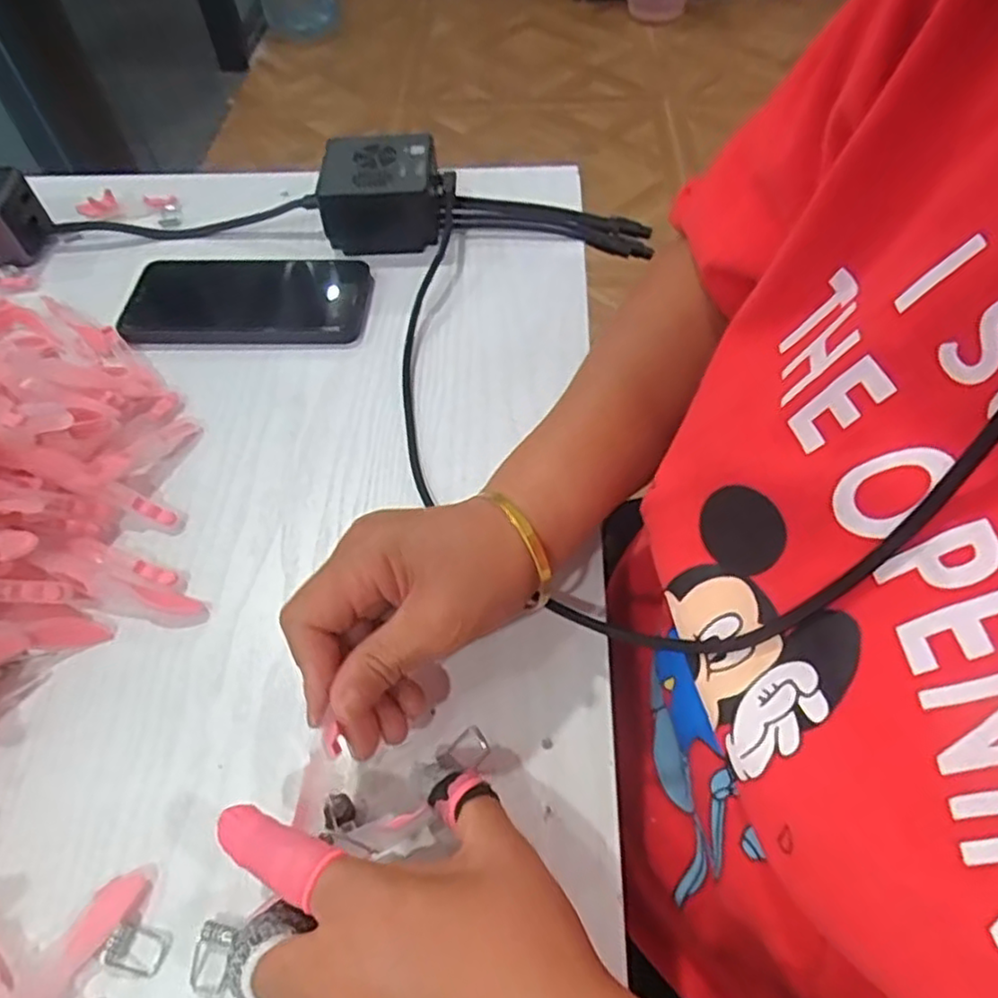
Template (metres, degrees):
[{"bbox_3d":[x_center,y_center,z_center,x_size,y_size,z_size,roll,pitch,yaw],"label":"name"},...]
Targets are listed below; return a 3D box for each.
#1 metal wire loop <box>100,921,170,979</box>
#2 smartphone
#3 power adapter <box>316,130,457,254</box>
[{"bbox_3d":[-0.137,0.170,0.261,0.021,0.006,0.015,11,57,8],"label":"metal wire loop"},{"bbox_3d":[-0.168,-0.133,0.460,0.157,0.010,0.072,2,56,2],"label":"smartphone"},{"bbox_3d":[-0.079,-0.221,0.501,0.090,0.048,0.077,-2,56,0],"label":"power adapter"}]

